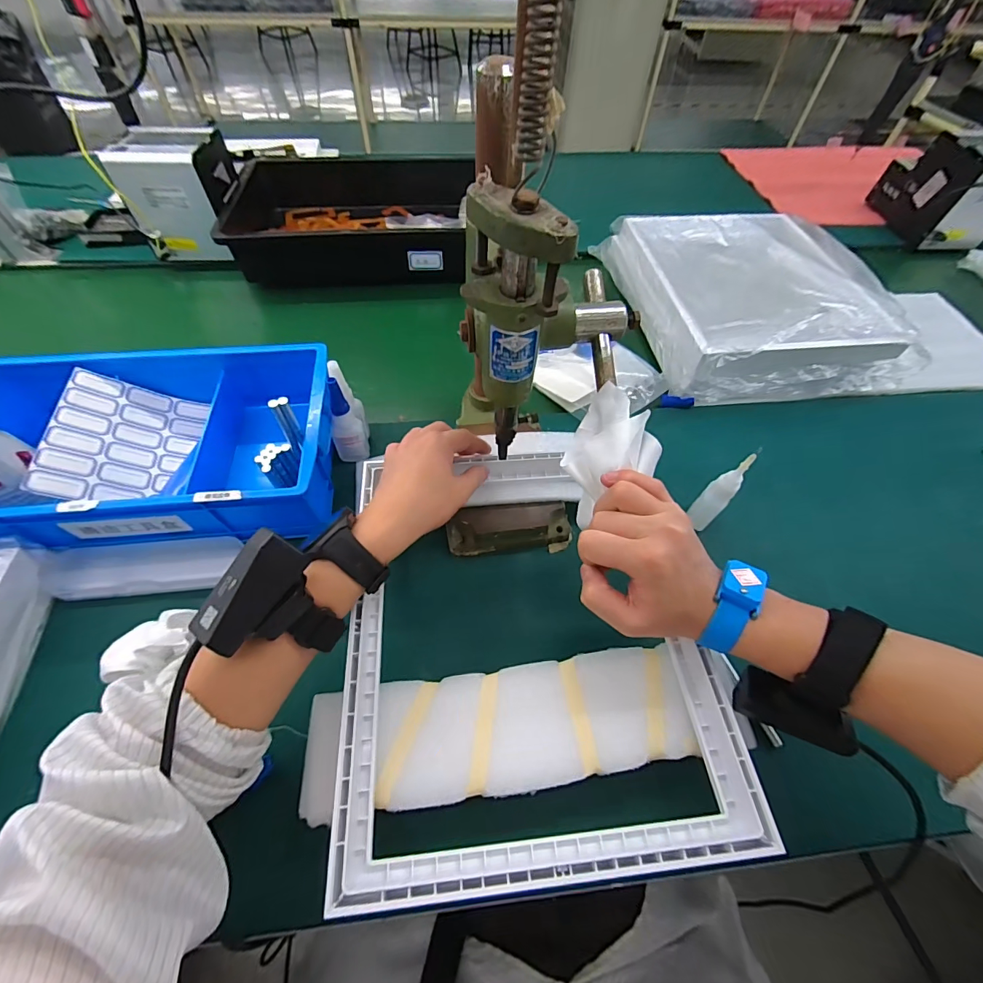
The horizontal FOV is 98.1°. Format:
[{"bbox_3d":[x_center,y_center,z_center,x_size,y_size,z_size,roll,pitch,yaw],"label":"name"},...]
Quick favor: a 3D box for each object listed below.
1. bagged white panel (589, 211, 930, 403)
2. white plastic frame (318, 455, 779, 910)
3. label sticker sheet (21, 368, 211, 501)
[{"bbox_3d":[0.348,-0.274,0.593,0.294,0.079,0.342,-4,57,-5],"label":"bagged white panel"},{"bbox_3d":[0.027,0.101,0.345,0.274,0.025,0.325,-4,57,-5],"label":"white plastic frame"},{"bbox_3d":[-0.378,-0.050,0.440,0.115,0.012,0.146,24,48,-38],"label":"label sticker sheet"}]

